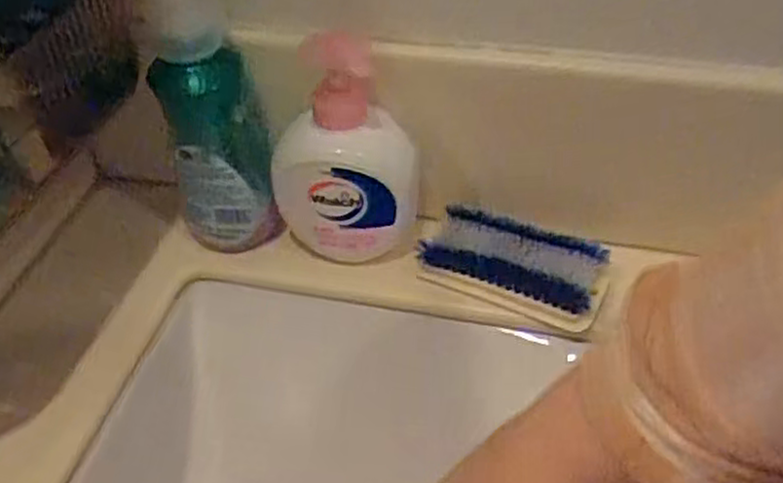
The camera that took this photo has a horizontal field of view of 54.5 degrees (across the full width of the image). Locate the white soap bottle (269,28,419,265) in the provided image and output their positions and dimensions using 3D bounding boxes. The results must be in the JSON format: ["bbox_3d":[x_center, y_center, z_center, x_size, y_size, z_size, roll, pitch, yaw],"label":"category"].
[{"bbox_3d":[-0.032,-0.053,0.546,0.105,0.160,0.065,6,50,11],"label":"white soap bottle"}]

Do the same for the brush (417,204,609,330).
[{"bbox_3d":[0.090,0.015,0.557,0.131,0.031,0.063,16,53,20],"label":"brush"}]

